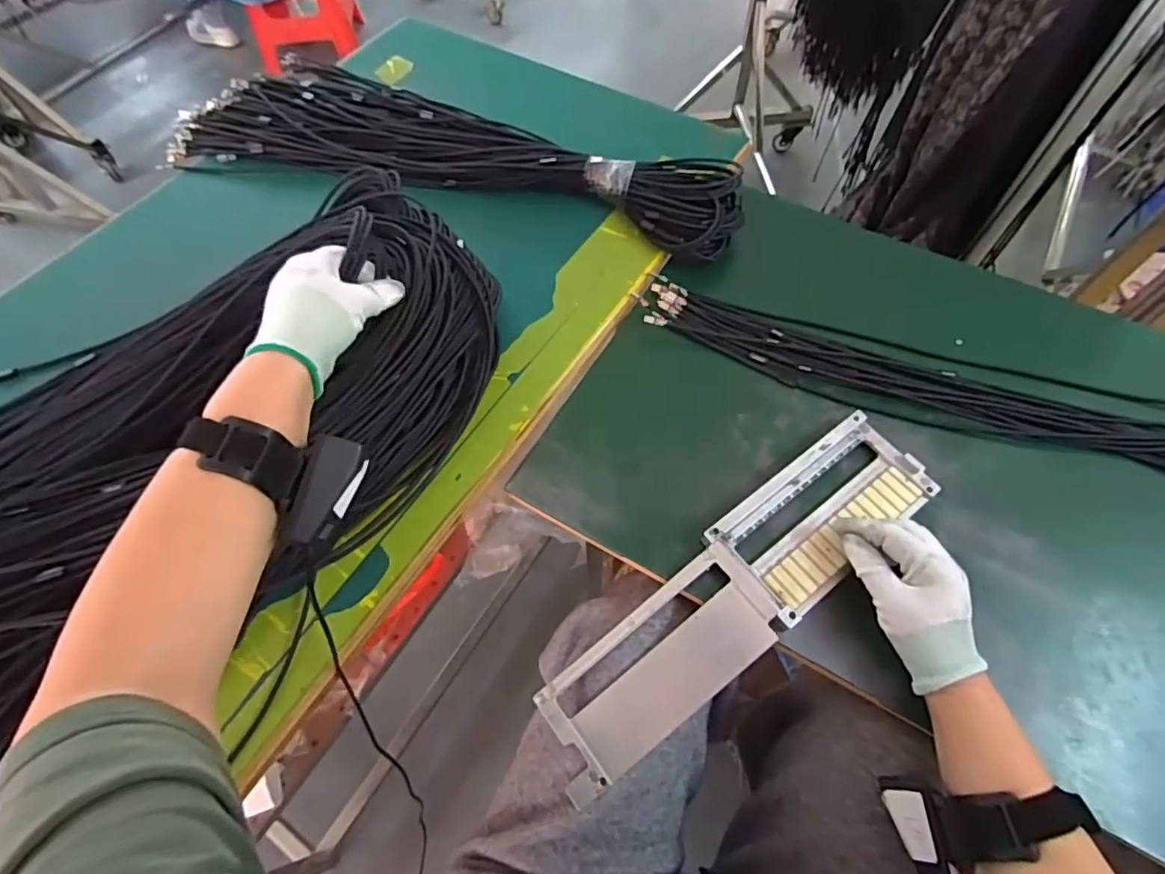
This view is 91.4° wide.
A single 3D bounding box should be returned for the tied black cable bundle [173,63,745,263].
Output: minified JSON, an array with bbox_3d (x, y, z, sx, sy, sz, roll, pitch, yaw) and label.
[{"bbox_3d":[-0.159,-0.382,0.737,0.737,0.052,0.219,14,62,8],"label":"tied black cable bundle"}]

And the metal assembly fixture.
[{"bbox_3d":[0.133,0.128,0.482,0.396,0.028,0.097,-40,67,-11],"label":"metal assembly fixture"}]

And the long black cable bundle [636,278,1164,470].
[{"bbox_3d":[0.425,-0.053,0.569,0.746,0.036,0.157,19,62,10],"label":"long black cable bundle"}]

